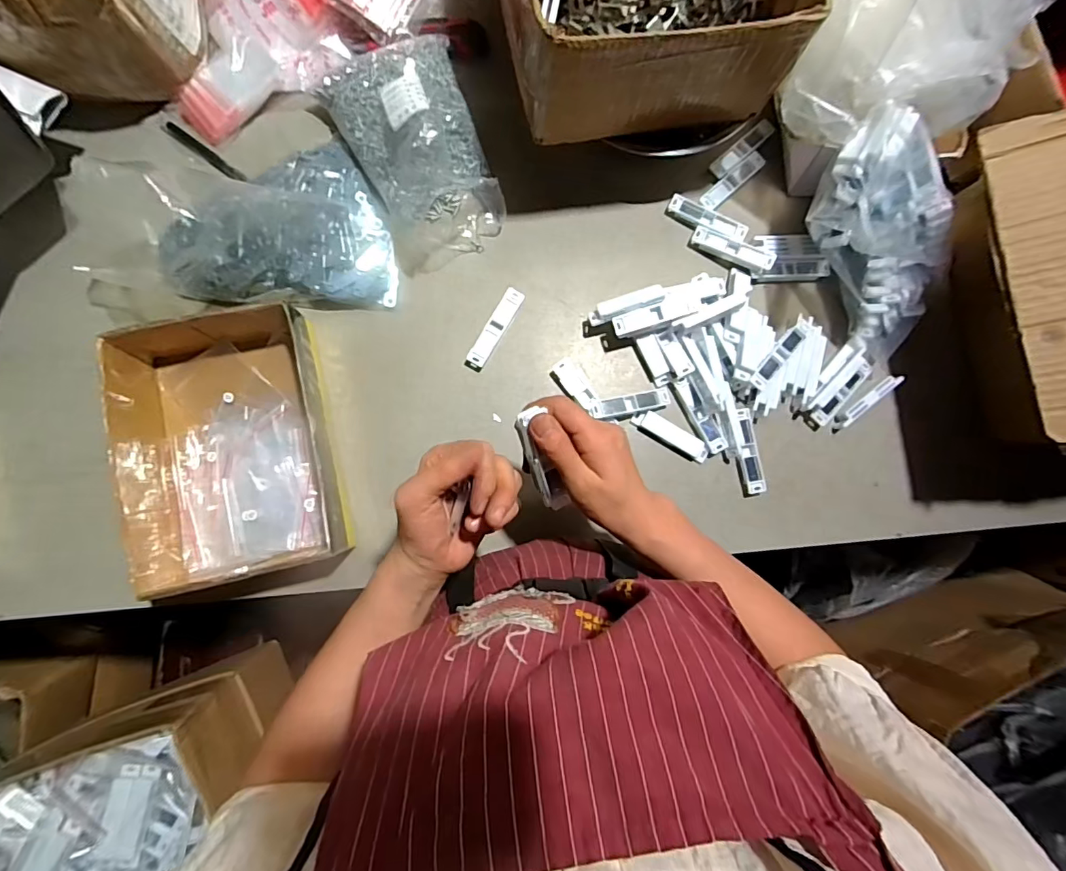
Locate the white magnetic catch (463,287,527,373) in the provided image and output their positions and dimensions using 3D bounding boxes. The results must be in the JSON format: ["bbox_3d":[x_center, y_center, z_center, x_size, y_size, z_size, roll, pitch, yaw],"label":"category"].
[{"bbox_3d":[-0.042,-0.117,0.542,0.022,0.010,0.099,31,84,0],"label":"white magnetic catch"}]

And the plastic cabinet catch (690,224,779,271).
[{"bbox_3d":[0.230,-0.215,0.564,0.095,0.007,0.021,28,84,11],"label":"plastic cabinet catch"}]

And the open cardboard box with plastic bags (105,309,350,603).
[{"bbox_3d":[-0.299,0.012,0.486,0.189,0.073,0.244,-13,86,-5],"label":"open cardboard box with plastic bags"}]

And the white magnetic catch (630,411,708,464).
[{"bbox_3d":[0.152,-0.001,0.544,0.088,0.011,0.022,30,84,-1],"label":"white magnetic catch"}]

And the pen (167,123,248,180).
[{"bbox_3d":[-0.367,-0.317,0.550,0.103,0.007,0.011,37,84,0],"label":"pen"}]

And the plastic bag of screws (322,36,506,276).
[{"bbox_3d":[-0.124,-0.309,0.520,0.142,0.080,0.227,-21,86,-5],"label":"plastic bag of screws"}]

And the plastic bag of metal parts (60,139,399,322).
[{"bbox_3d":[-0.317,-0.224,0.516,0.322,0.059,0.183,-6,85,-4],"label":"plastic bag of metal parts"}]

